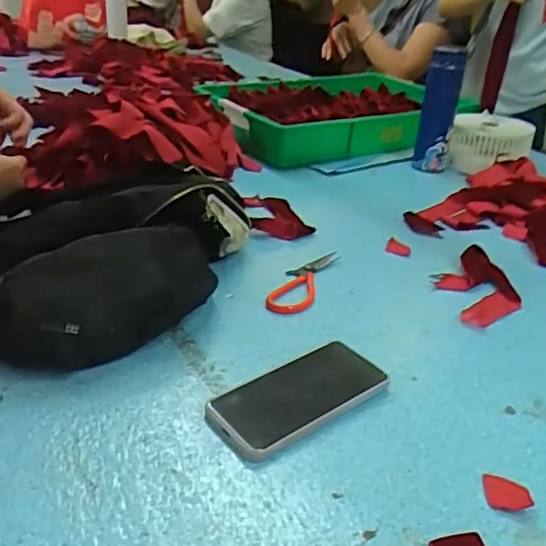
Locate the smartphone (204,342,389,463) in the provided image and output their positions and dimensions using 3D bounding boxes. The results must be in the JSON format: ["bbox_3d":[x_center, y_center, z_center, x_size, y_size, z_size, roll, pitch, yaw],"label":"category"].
[{"bbox_3d":[0.025,0.112,0.540,0.167,0.016,0.078,-19,36,-34],"label":"smartphone"}]

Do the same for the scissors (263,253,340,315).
[{"bbox_3d":[0.039,0.008,0.735,0.049,0.006,0.159,14,31,18],"label":"scissors"}]

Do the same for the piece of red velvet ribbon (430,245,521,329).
[{"bbox_3d":[0.257,0.013,0.737,0.098,0.021,0.149,-3,30,-10],"label":"piece of red velvet ribbon"}]

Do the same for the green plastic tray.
[{"bbox_3d":[0.140,-0.351,1.301,0.553,0.094,0.355,-16,35,-30],"label":"green plastic tray"}]

